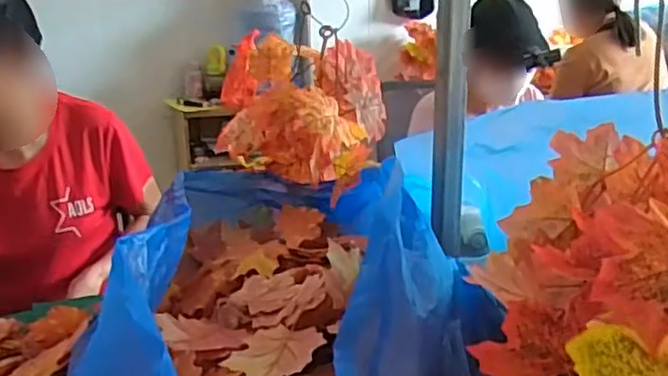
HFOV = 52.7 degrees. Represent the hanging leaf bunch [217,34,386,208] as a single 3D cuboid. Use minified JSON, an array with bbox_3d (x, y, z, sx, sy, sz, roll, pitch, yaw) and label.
[{"bbox_3d":[-0.045,-0.098,0.927,0.213,0.186,0.203,-2,18,-6],"label":"hanging leaf bunch"}]

